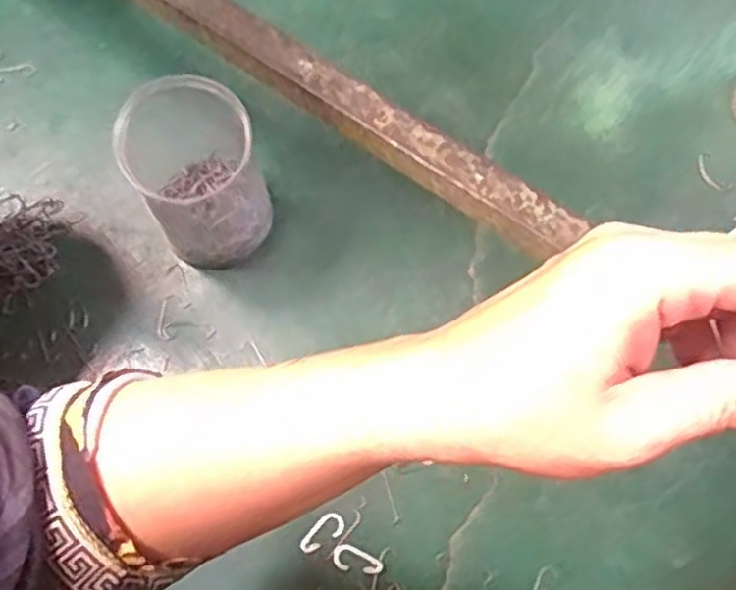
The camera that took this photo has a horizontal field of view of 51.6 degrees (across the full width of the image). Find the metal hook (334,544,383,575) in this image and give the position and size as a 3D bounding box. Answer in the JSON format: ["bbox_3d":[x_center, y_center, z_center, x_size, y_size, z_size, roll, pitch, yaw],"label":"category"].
[{"bbox_3d":[-0.008,0.200,0.574,0.037,0.004,0.018,9,68,5],"label":"metal hook"}]

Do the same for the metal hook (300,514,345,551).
[{"bbox_3d":[-0.036,0.182,0.581,0.038,0.004,0.018,-31,71,-11],"label":"metal hook"}]

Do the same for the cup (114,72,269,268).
[{"bbox_3d":[-0.136,-0.097,0.614,0.091,0.137,0.099,0,68,1],"label":"cup"}]

